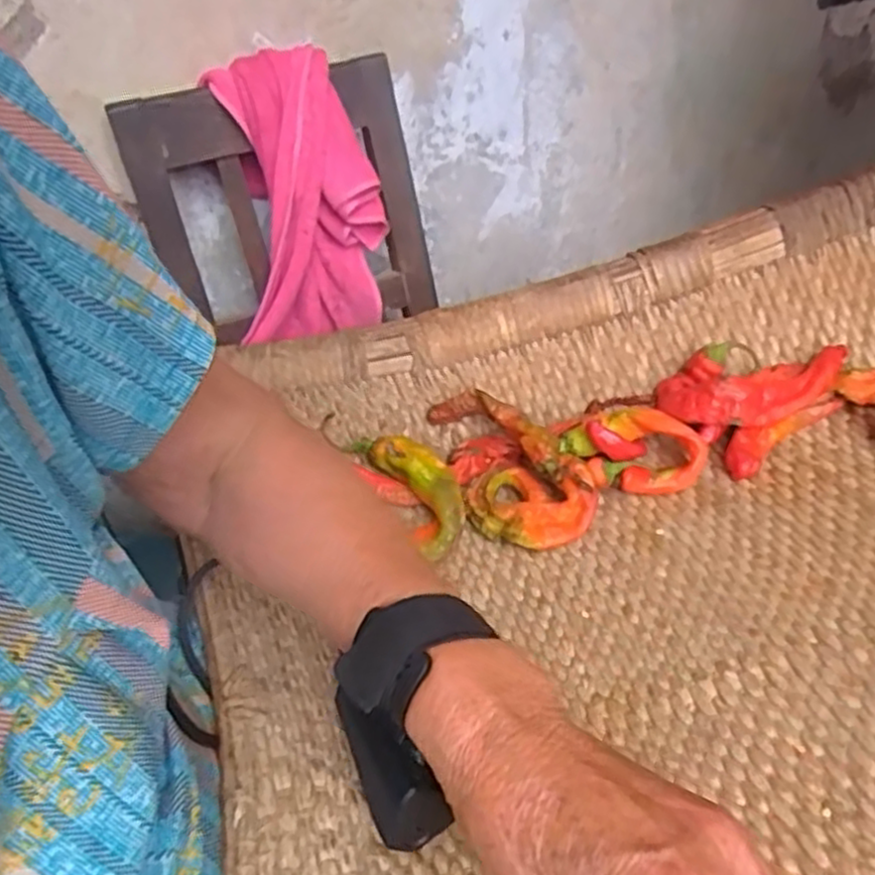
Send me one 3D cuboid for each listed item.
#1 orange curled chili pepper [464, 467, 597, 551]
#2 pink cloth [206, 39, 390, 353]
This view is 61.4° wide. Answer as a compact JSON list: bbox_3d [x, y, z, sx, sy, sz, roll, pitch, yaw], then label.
[{"bbox_3d":[0.055,0.043,0.454,0.074,0.021,0.048,14,40,31],"label":"orange curled chili pepper"},{"bbox_3d":[-0.118,-0.225,0.682,0.124,0.243,0.089,-12,7,0],"label":"pink cloth"}]

